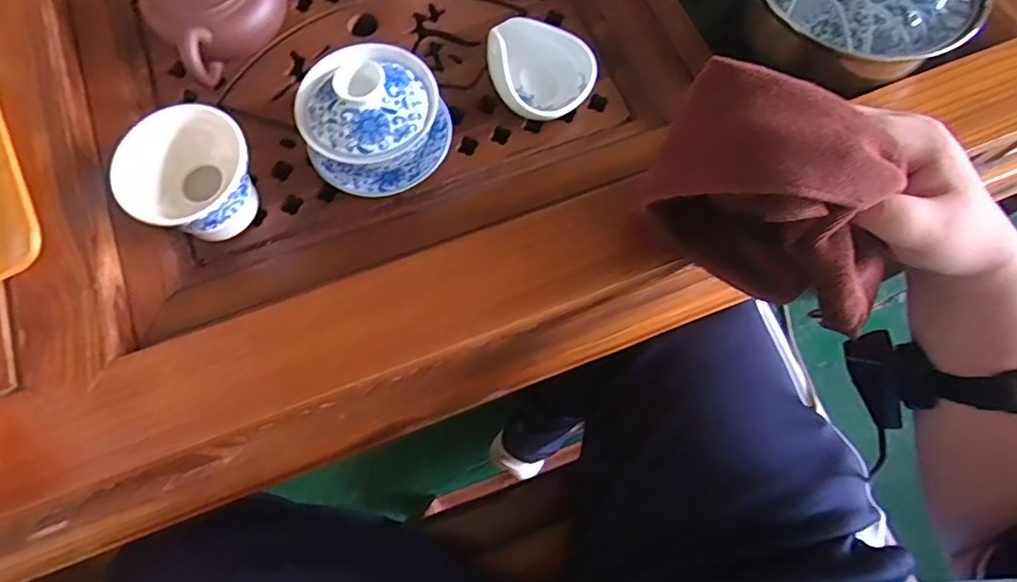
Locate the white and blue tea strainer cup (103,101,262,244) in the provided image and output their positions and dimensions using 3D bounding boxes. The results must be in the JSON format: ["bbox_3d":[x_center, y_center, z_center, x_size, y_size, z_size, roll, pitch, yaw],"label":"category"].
[{"bbox_3d":[-0.211,-0.074,0.397,0.083,0.057,0.081,0,72,-1],"label":"white and blue tea strainer cup"}]

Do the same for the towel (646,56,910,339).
[{"bbox_3d":[0.158,-0.051,0.332,0.148,0.101,0.069,26,73,8],"label":"towel"}]

